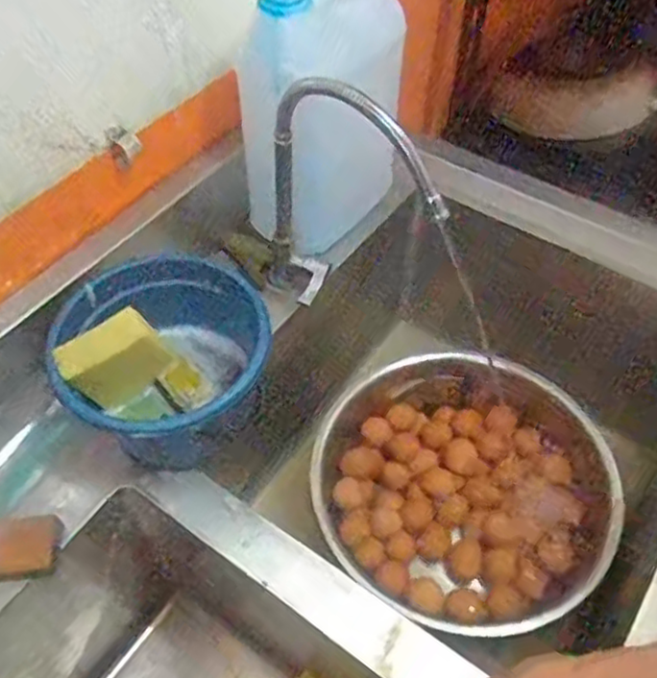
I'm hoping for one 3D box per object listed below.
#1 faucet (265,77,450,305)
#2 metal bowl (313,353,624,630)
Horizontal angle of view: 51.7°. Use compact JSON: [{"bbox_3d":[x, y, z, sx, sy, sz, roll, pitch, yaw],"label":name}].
[{"bbox_3d":[0.004,-0.119,0.679,0.044,0.291,0.222,-37,61,-26],"label":"faucet"},{"bbox_3d":[0.168,0.191,0.867,0.359,0.112,0.345,0,52,0],"label":"metal bowl"}]

